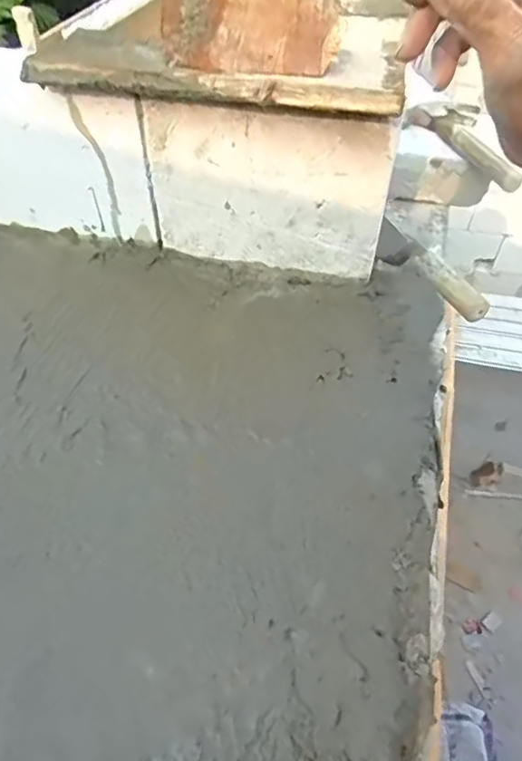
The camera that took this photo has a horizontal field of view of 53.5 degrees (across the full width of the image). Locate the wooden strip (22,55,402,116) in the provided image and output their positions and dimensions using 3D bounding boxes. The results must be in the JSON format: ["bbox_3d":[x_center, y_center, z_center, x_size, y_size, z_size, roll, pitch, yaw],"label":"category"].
[{"bbox_3d":[-0.050,-0.240,0.421,0.317,0.022,0.018,13,49,12],"label":"wooden strip"}]

